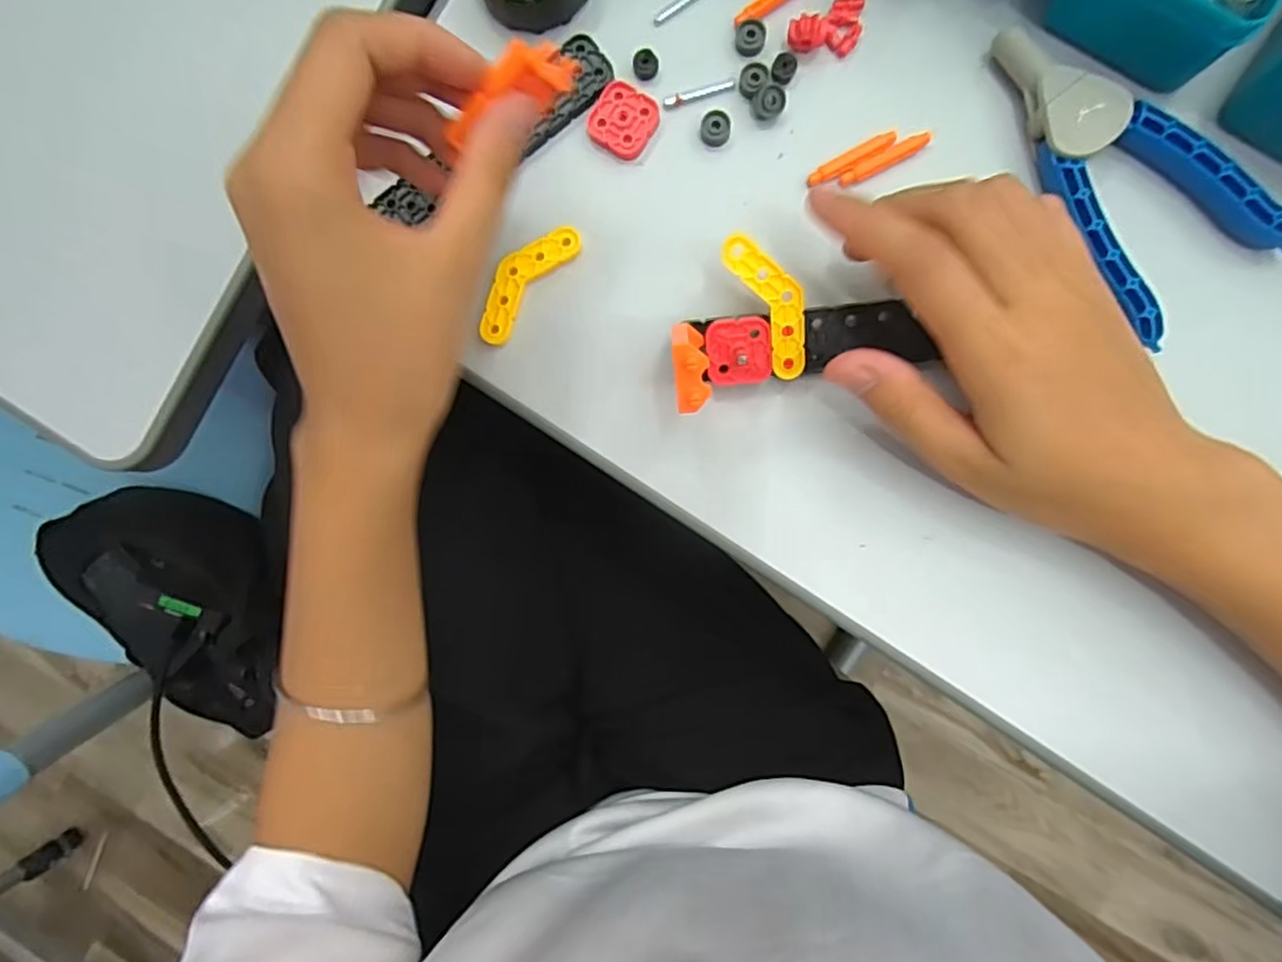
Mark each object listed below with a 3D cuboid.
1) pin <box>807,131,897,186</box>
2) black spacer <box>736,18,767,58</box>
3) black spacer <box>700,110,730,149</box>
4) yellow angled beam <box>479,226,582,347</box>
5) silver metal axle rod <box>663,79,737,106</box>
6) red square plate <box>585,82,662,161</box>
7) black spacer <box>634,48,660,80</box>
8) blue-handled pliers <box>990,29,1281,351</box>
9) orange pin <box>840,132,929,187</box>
[{"bbox_3d":[0.085,-0.131,0.269,0.038,0.005,0.007,-28,89,4],"label":"pin"},{"bbox_3d":[0.045,-0.181,0.269,0.012,0.004,0.012,1,91,4],"label":"black spacer"},{"bbox_3d":[0.031,-0.145,0.272,0.012,0.005,0.013,0,91,4],"label":"black spacer"},{"bbox_3d":[-0.050,-0.085,0.279,0.020,0.005,0.058,40,94,3],"label":"yellow angled beam"},{"bbox_3d":[0.024,-0.161,0.273,0.030,0.004,0.004,-18,90,4],"label":"silver metal axle rod"},{"bbox_3d":[-0.007,-0.150,0.275,0.027,0.005,0.026,30,93,3],"label":"red square plate"},{"bbox_3d":[0.002,-0.172,0.274,0.011,0.004,0.010,3,91,4],"label":"black spacer"},{"bbox_3d":[0.180,-0.120,0.253,0.062,0.015,0.126,-38,88,4],"label":"blue-handled pliers"},{"bbox_3d":[0.098,-0.129,0.267,0.038,0.006,0.007,-28,89,4],"label":"orange pin"}]

